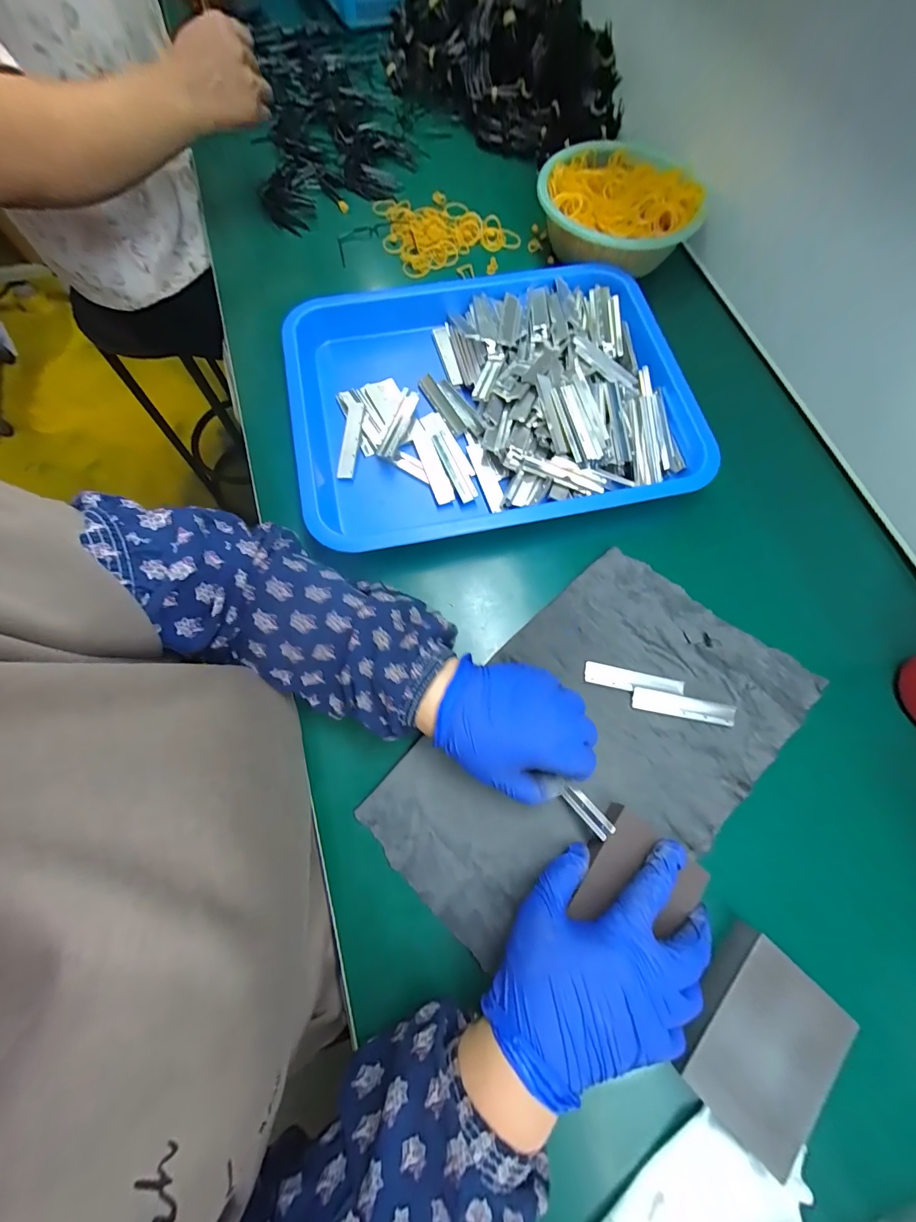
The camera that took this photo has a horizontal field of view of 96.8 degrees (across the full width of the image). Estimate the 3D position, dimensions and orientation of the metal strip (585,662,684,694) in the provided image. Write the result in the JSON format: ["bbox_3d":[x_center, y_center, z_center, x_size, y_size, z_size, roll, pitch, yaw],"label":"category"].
[{"bbox_3d":[0.147,0.059,0.340,0.080,0.004,0.018,12,70,3],"label":"metal strip"}]

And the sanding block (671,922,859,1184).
[{"bbox_3d":[0.189,0.269,0.257,0.074,0.024,0.096,43,74,12],"label":"sanding block"}]

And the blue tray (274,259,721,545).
[{"bbox_3d":[0.032,-0.216,0.414,0.399,0.041,0.308,-12,71,-6],"label":"blue tray"}]

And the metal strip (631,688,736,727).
[{"bbox_3d":[0.185,0.079,0.334,0.081,0.006,0.017,11,70,2],"label":"metal strip"}]

